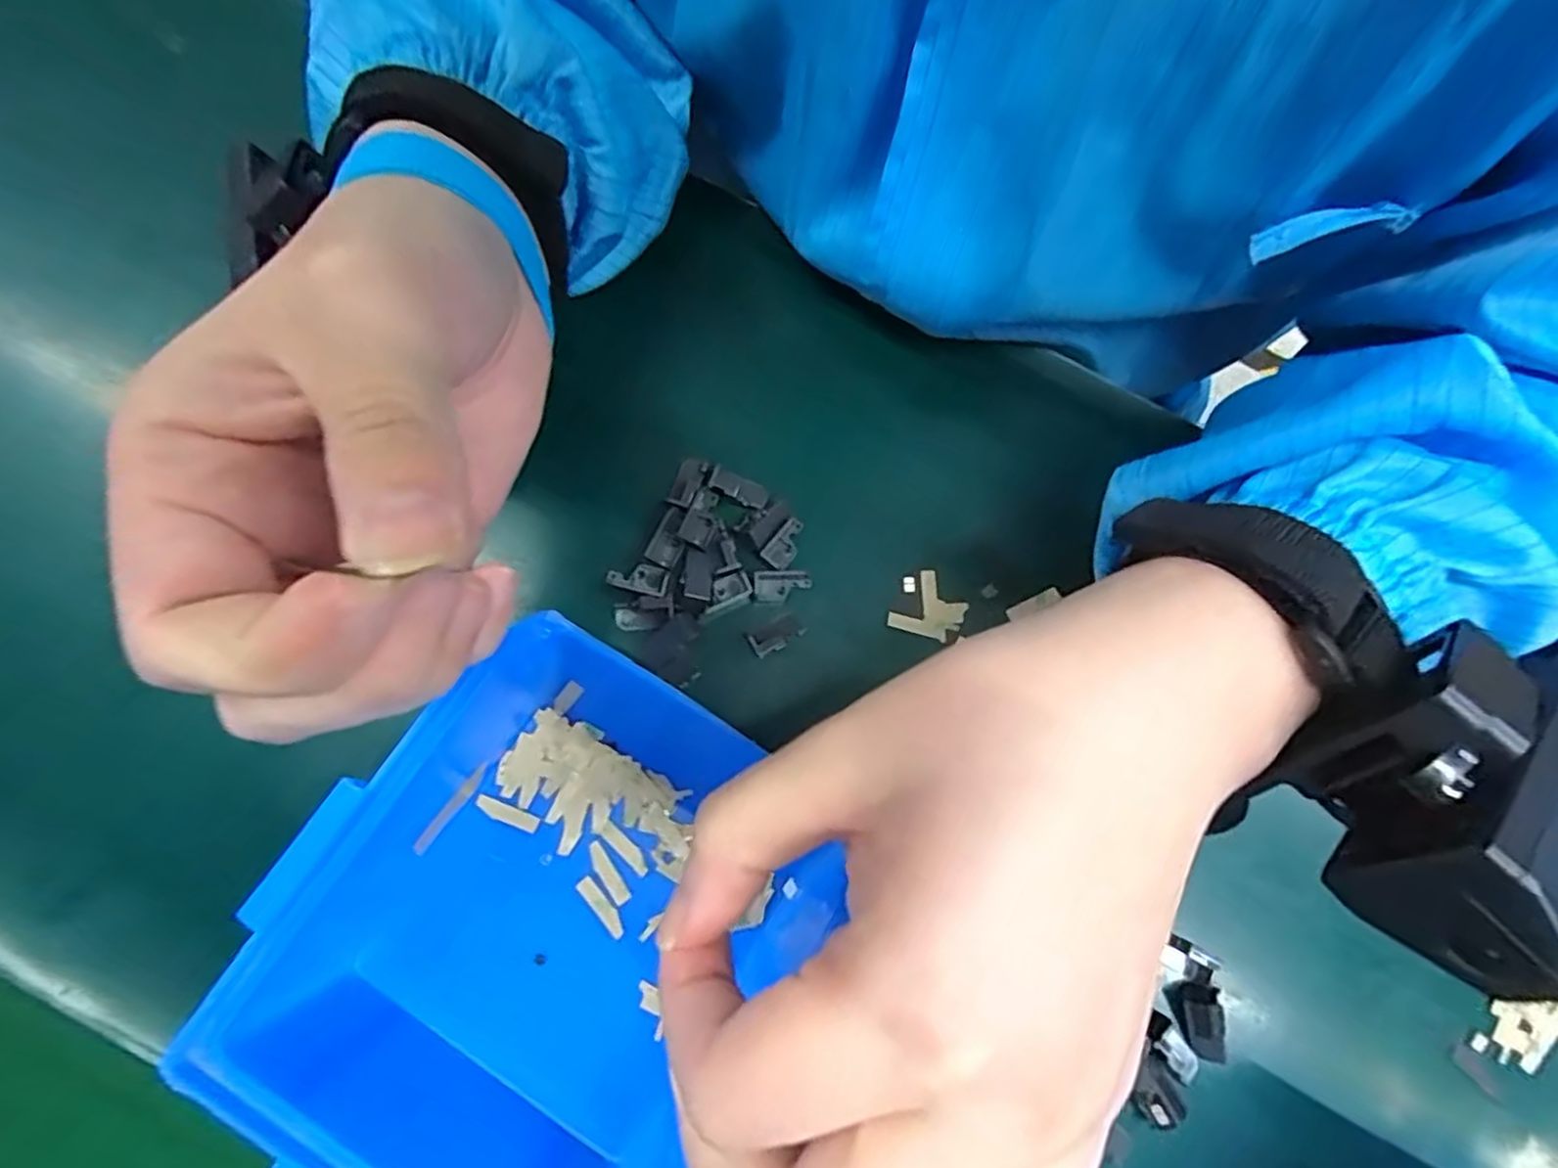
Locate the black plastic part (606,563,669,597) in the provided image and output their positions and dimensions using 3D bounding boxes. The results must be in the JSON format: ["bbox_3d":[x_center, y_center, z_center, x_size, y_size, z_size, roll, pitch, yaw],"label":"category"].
[{"bbox_3d":[-0.051,-0.003,0.246,0.022,0.004,0.010,14,80,0],"label":"black plastic part"}]

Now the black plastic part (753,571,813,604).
[{"bbox_3d":[0.001,0.000,0.247,0.020,0.009,0.010,-3,81,-3],"label":"black plastic part"}]

